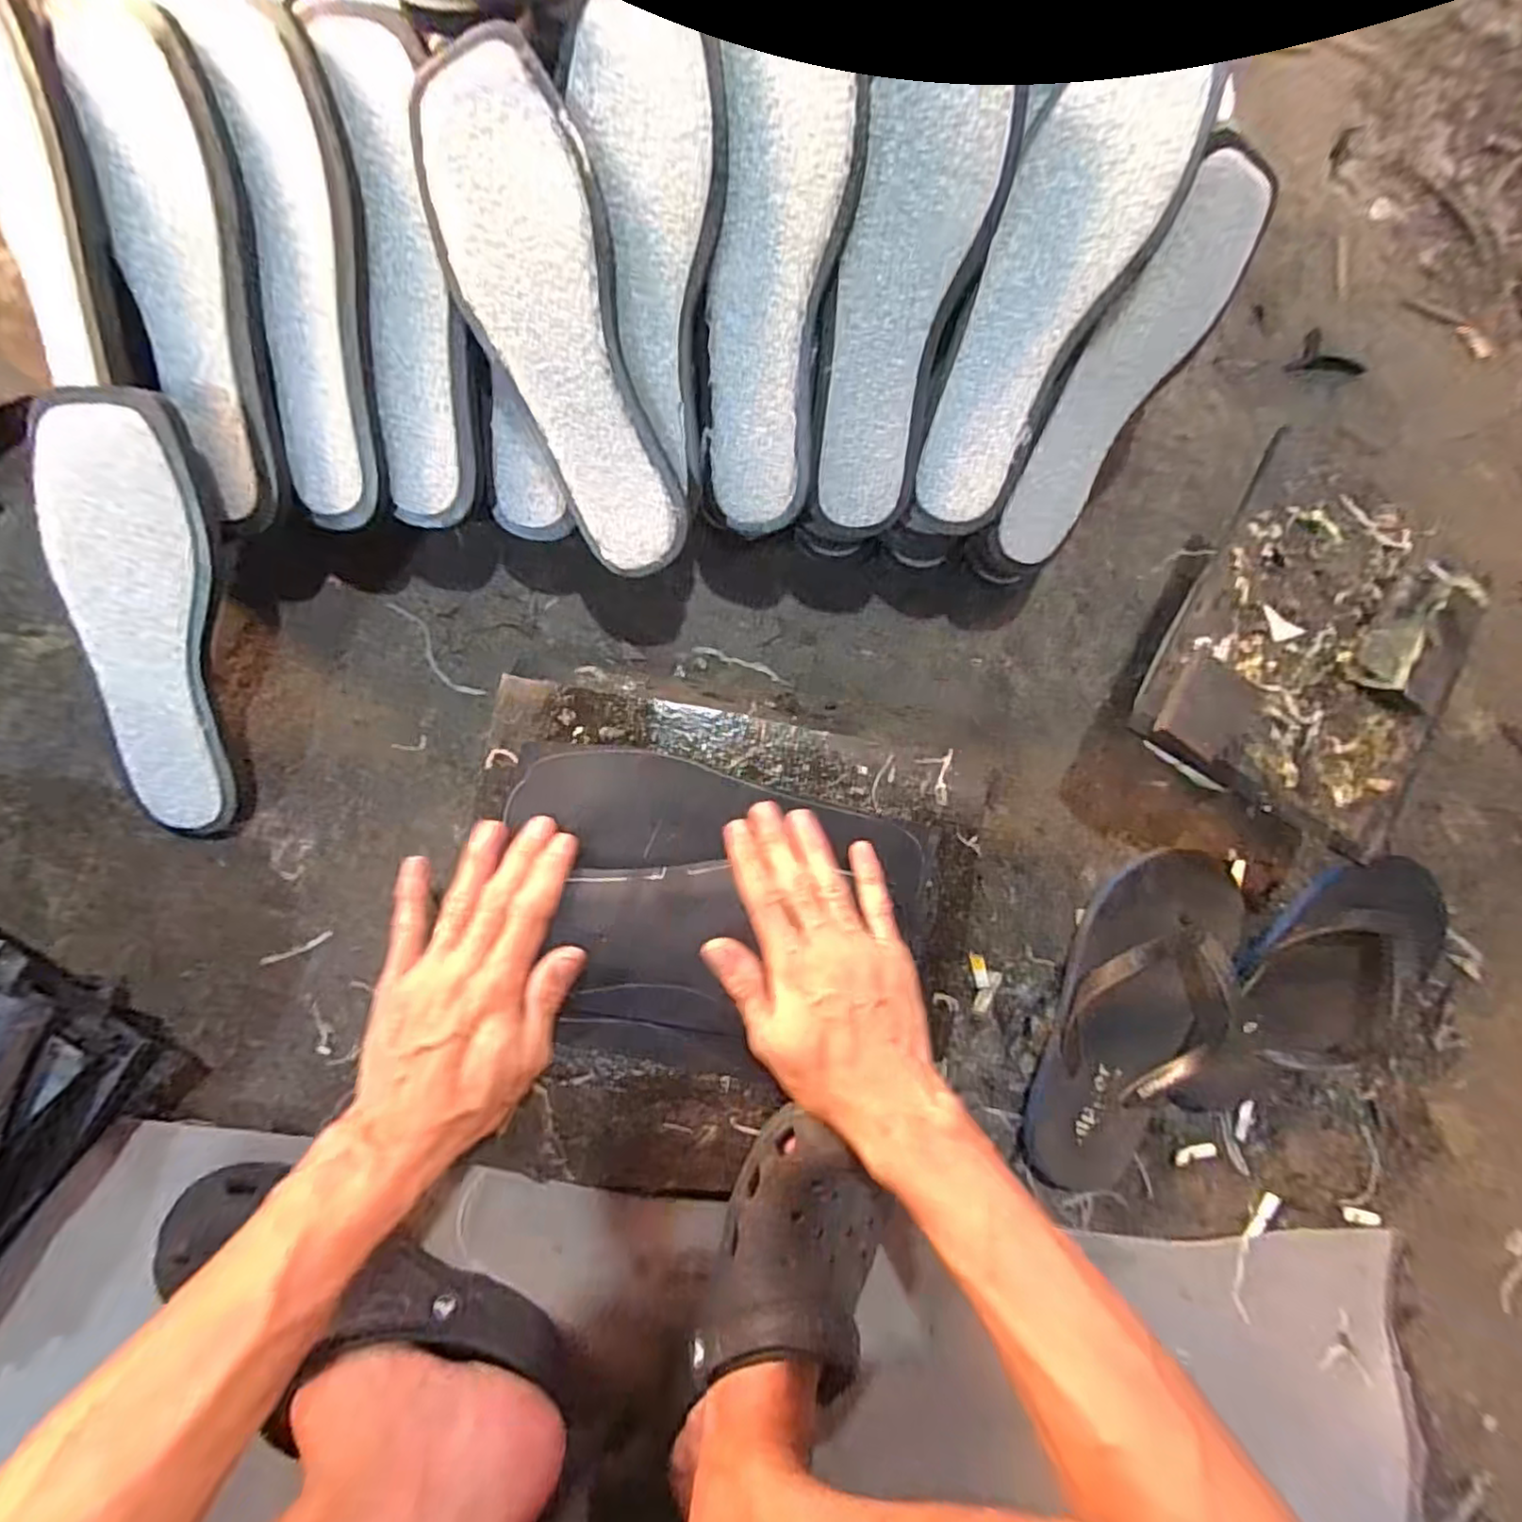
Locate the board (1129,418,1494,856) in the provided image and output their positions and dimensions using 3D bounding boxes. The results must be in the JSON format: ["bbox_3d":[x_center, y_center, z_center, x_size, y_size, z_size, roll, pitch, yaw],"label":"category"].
[{"bbox_3d":[0.363,-0.066,0.438,0.187,0.030,0.213,28,85,-5],"label":"board"}]

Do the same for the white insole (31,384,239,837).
[{"bbox_3d":[-0.360,-0.076,0.398,0.078,0.020,0.252,7,112,-15],"label":"white insole"}]

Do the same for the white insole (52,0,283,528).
[{"bbox_3d":[-0.308,-0.259,0.369,0.070,0.022,0.238,-4,109,-7],"label":"white insole"}]

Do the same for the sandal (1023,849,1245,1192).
[{"bbox_3d":[0.287,0.200,0.502,0.125,0.056,0.273,18,86,-6],"label":"sandal"}]

